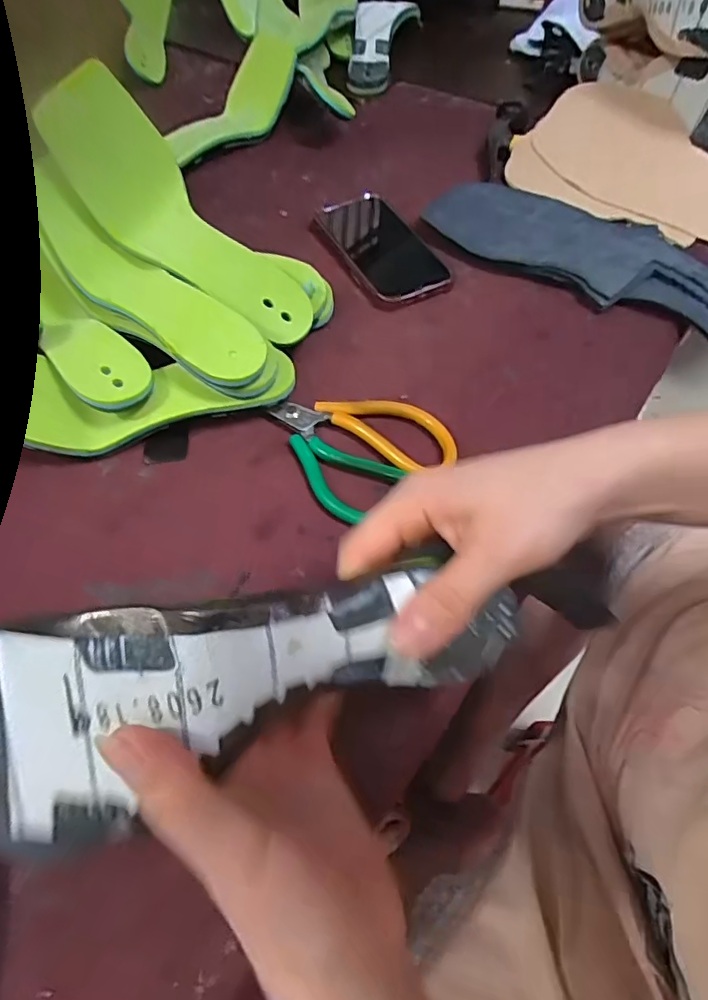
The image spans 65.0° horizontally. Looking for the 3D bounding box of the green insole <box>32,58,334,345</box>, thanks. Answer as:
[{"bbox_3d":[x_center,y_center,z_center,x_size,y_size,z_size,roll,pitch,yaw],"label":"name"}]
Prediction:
[{"bbox_3d":[-0.121,-0.211,0.420,0.234,0.052,0.082,39,62,-10],"label":"green insole"}]

